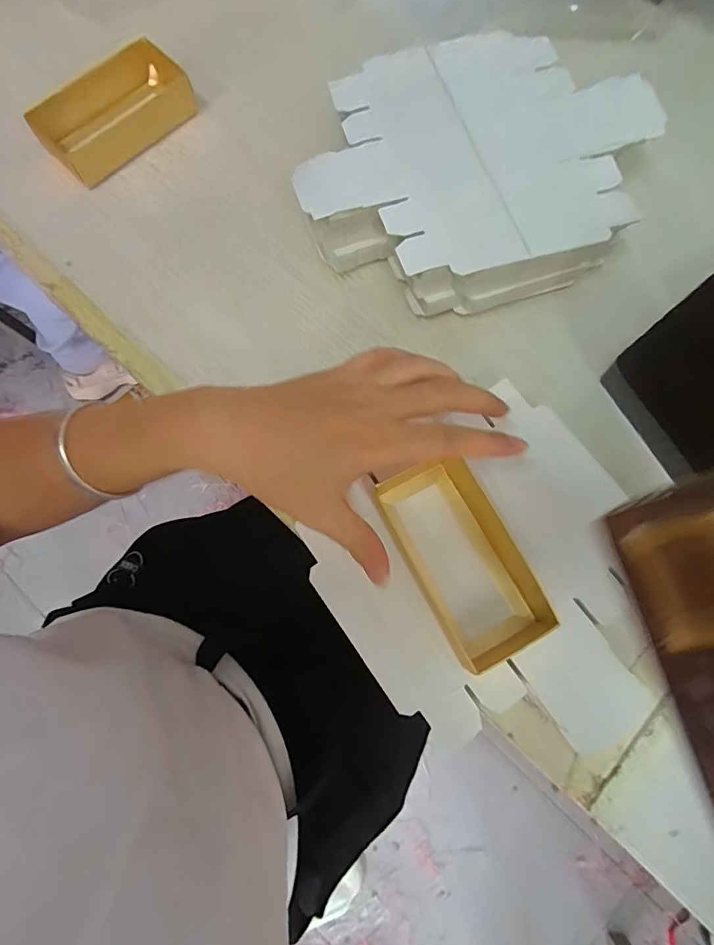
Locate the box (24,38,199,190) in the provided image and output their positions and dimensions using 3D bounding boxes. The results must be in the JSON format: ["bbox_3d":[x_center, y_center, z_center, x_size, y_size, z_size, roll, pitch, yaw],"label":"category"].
[{"bbox_3d":[-0.191,-0.285,0.377,0.118,0.031,0.064,-39,80,-9],"label":"box"}]

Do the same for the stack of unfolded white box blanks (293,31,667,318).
[{"bbox_3d":[0.086,-0.218,0.349,0.256,0.055,0.189,-17,77,-4],"label":"stack of unfolded white box blanks"}]

